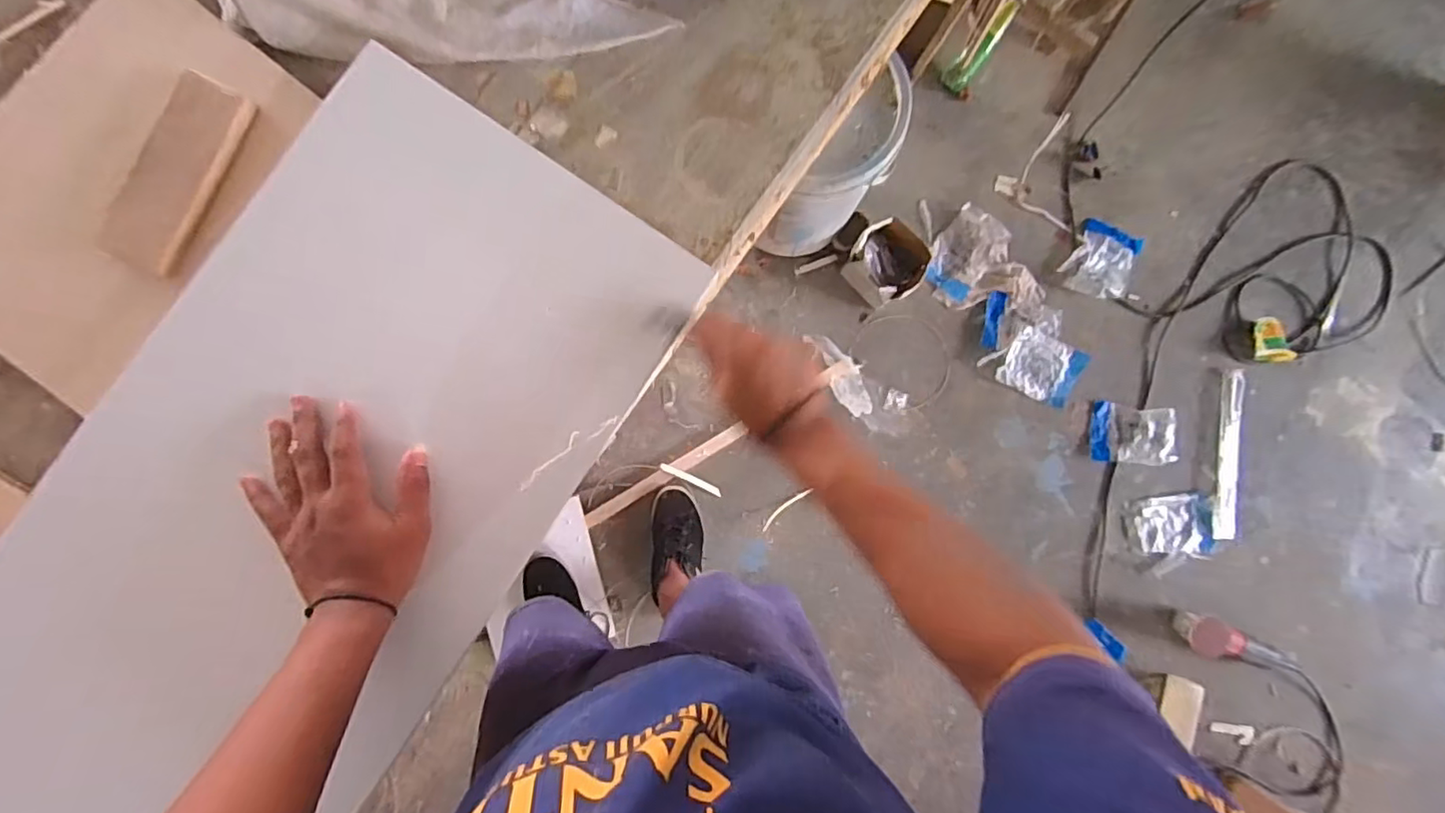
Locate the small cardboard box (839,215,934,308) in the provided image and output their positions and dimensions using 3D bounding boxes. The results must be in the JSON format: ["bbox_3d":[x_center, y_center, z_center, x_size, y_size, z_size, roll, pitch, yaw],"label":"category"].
[{"bbox_3d":[0.349,-0.304,1.295,0.136,0.126,0.156,-35,90,-6],"label":"small cardboard box"}]

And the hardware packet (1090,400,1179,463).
[{"bbox_3d":[0.925,0.062,1.370,0.180,0.026,0.130,4,87,-5],"label":"hardware packet"}]

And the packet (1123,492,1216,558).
[{"bbox_3d":[1.013,0.265,1.379,0.194,0.017,0.135,4,87,-5],"label":"packet"}]

